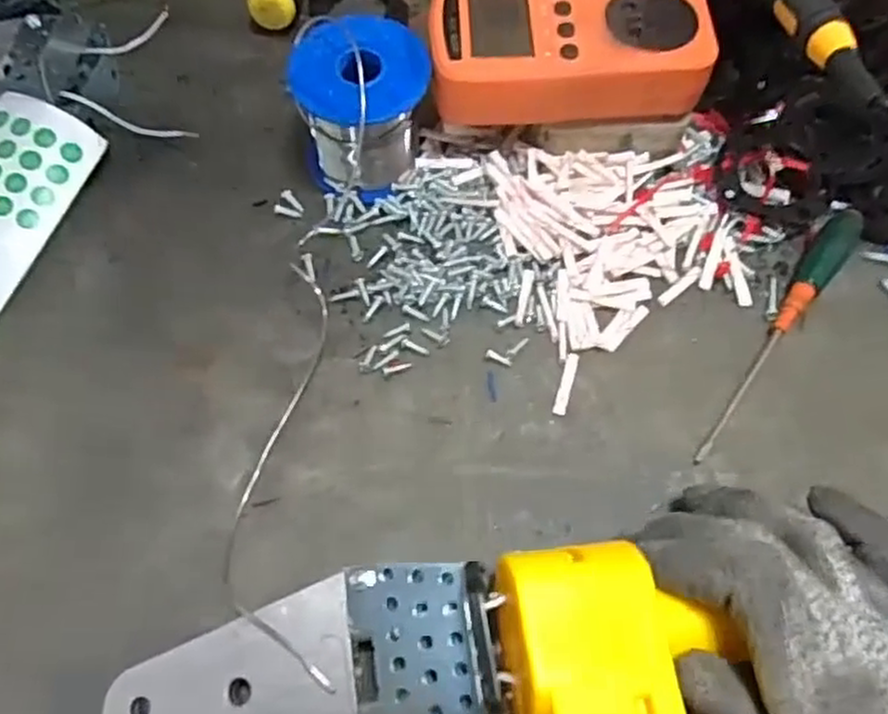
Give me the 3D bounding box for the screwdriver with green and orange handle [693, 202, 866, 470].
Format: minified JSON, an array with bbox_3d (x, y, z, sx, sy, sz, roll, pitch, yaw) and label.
[{"bbox_3d":[0.154,-0.014,0.335,0.016,0.015,0.148,34,69,14],"label":"screwdriver with green and orange handle"}]

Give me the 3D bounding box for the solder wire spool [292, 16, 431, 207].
[{"bbox_3d":[-0.038,-0.117,0.350,0.060,0.063,0.056,0,65,-1],"label":"solder wire spool"}]

